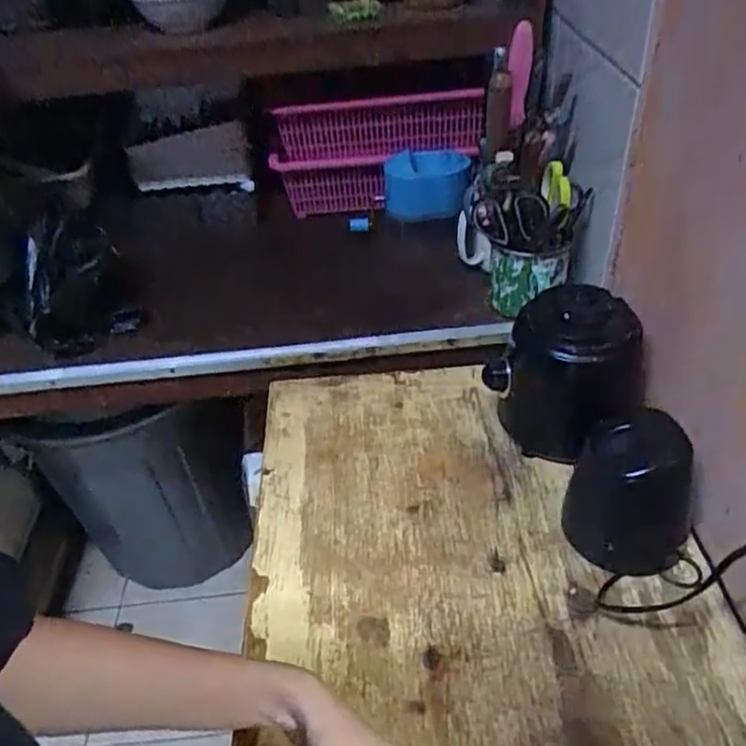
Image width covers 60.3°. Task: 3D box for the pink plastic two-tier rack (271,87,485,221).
[{"bbox_3d":[0.011,-0.353,1.049,0.331,0.206,0.141,-9,40,-3],"label":"pink plastic two-tier rack"}]

